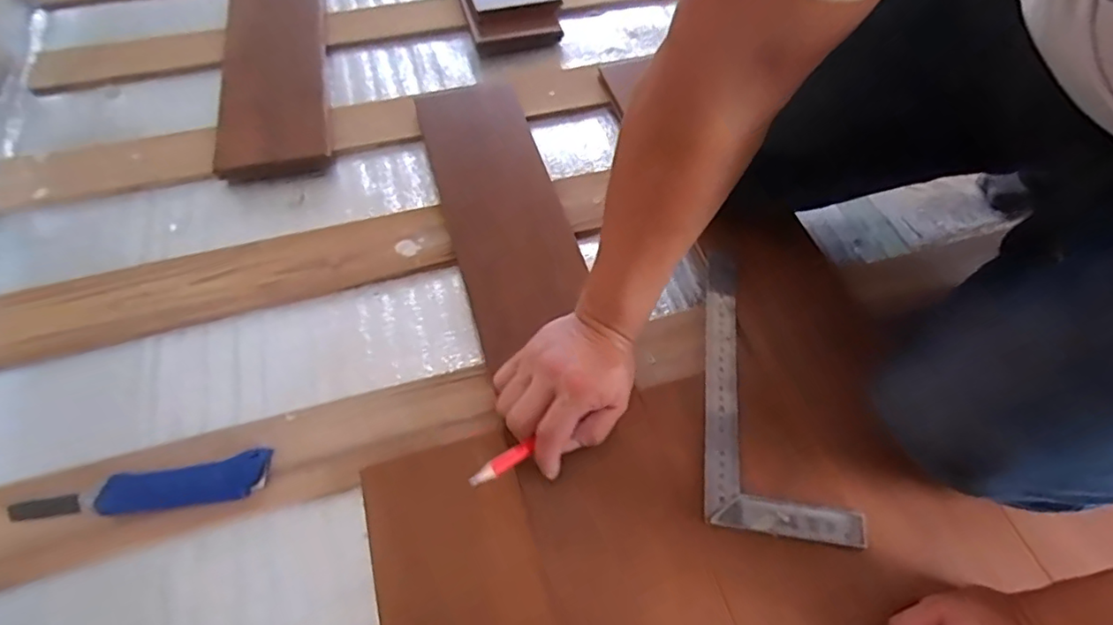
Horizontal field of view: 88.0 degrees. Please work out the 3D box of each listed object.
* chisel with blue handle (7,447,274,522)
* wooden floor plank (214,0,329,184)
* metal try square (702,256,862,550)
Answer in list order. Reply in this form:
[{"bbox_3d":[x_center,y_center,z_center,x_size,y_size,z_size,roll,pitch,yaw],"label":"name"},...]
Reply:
[{"bbox_3d":[-0.329,0.146,0.463,0.187,0.017,0.034,-10,58,-8],"label":"chisel with blue handle"},{"bbox_3d":[-0.443,-0.556,0.903,0.131,0.029,0.968,-11,58,-9],"label":"wooden floor plank"},{"bbox_3d":[0.196,0.058,0.521,0.117,0.012,0.275,8,57,4],"label":"metal try square"}]

